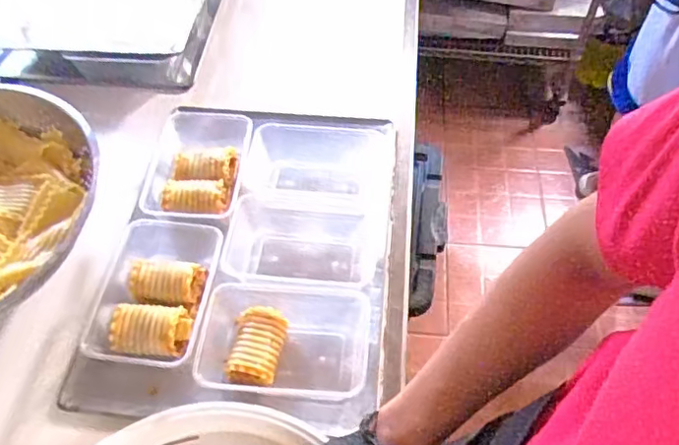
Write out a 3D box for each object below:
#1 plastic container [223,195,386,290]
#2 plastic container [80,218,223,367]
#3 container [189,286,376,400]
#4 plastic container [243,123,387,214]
[{"bbox_3d":[-0.040,0.026,0.688,0.189,0.054,0.138,4,55,3],"label":"plastic container"},{"bbox_3d":[-0.211,0.084,0.642,0.128,0.050,0.174,6,55,5],"label":"plastic container"},{"bbox_3d":[-0.062,0.133,0.614,0.192,0.058,0.131,3,55,3],"label":"container"},{"bbox_3d":[-0.029,-0.071,0.760,0.191,0.050,0.123,0,55,1],"label":"plastic container"}]

